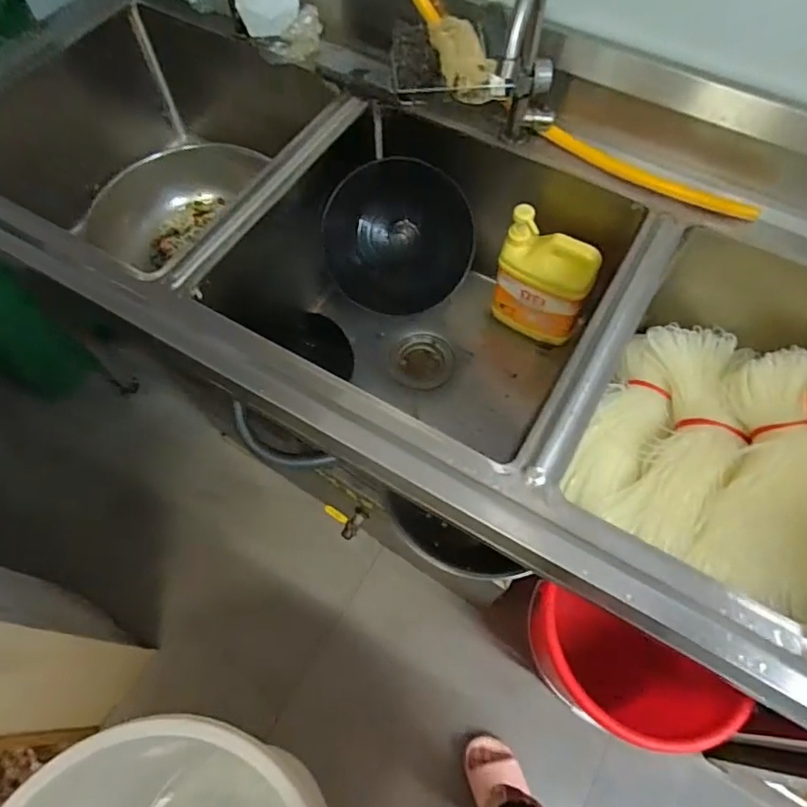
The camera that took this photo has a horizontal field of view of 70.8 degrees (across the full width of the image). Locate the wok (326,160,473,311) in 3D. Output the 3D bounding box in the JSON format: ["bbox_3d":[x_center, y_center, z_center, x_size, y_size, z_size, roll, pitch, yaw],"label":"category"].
[{"bbox_3d":[-0.012,-0.272,0.928,0.236,0.244,0.075,-3,35,-9],"label":"wok"}]

